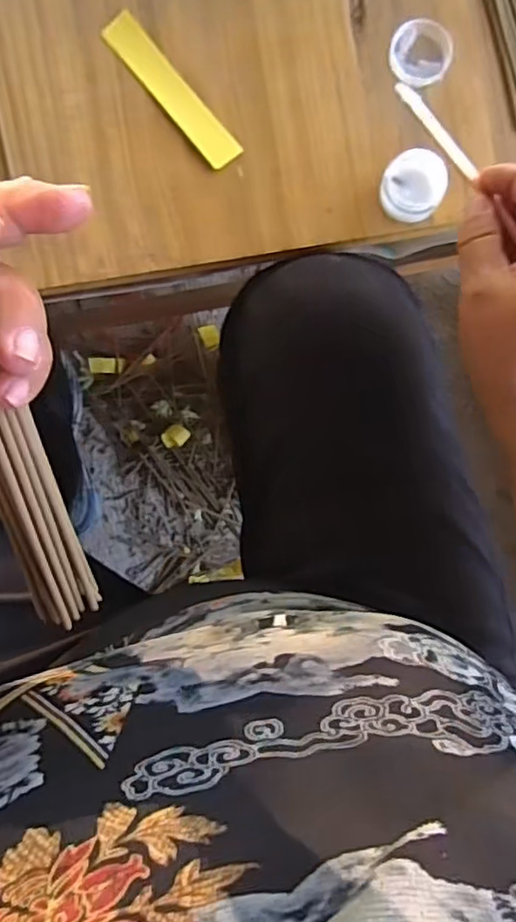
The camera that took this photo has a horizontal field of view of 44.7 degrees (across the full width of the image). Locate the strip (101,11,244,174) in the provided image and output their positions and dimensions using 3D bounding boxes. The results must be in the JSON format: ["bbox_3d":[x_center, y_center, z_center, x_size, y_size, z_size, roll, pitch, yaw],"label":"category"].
[{"bbox_3d":[-0.054,-0.229,0.388,0.022,0.004,0.112,-40,89,0],"label":"strip"}]

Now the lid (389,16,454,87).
[{"bbox_3d":[0.101,-0.254,0.390,0.039,0.010,0.037,0,89,0],"label":"lid"}]

